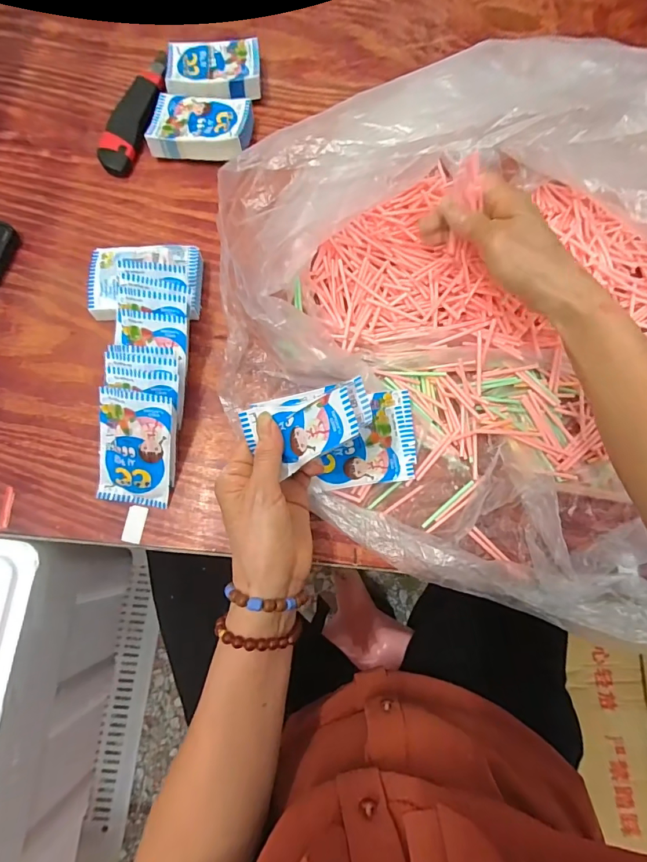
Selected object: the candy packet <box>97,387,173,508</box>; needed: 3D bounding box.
[{"bbox_3d":[-0.169,0.017,0.383,0.065,0.010,0.101,9,104,3],"label":"candy packet"}]

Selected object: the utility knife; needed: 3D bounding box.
[{"bbox_3d":[-0.216,-0.369,0.498,0.045,0.021,0.167,15,76,4],"label":"utility knife"}]

